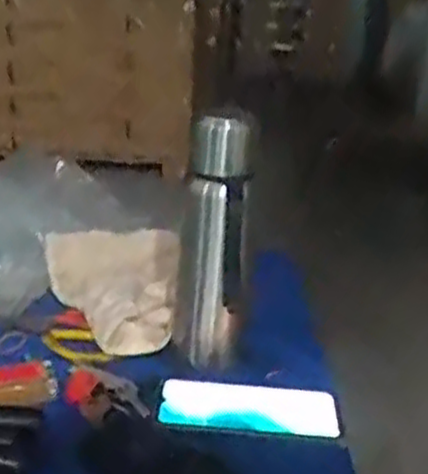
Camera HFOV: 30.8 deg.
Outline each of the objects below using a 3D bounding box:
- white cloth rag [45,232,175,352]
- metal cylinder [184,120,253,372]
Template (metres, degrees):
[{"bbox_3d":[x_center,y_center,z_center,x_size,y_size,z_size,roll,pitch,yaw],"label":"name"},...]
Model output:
[{"bbox_3d":[-0.114,0.053,0.834,0.148,0.049,0.215,2,21,-4],"label":"white cloth rag"},{"bbox_3d":[-0.001,0.005,0.742,0.060,0.236,0.051,5,21,5],"label":"metal cylinder"}]

